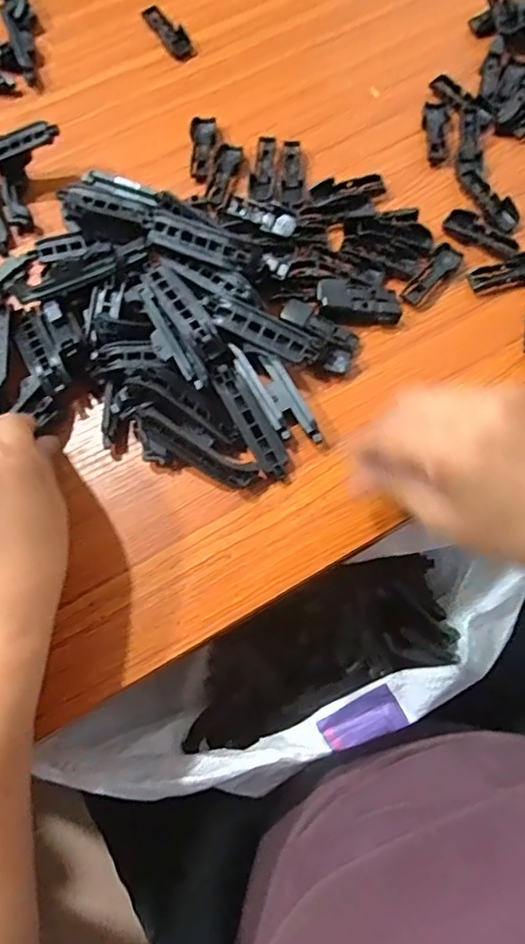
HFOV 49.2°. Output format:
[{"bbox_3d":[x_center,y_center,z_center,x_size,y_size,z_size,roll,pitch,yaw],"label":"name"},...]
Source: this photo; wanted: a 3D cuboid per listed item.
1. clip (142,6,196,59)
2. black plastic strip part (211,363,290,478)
[{"bbox_3d":[-0.071,-0.331,0.429,0.017,0.010,0.052,-31,75,-8],"label":"clip"},{"bbox_3d":[-0.006,-0.030,0.330,0.021,0.006,0.071,-28,88,-33],"label":"black plastic strip part"}]

